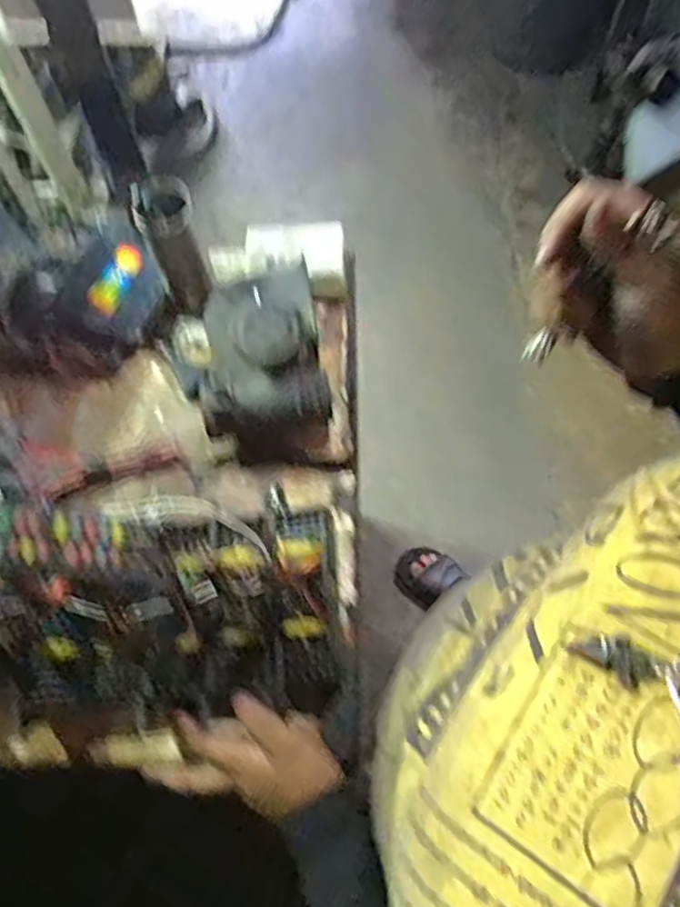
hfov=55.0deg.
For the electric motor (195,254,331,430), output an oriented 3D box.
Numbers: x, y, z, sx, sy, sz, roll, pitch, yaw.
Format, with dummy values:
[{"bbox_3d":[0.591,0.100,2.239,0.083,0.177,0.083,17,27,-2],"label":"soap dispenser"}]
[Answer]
[{"bbox_3d":[-0.074,-0.088,0.583,0.115,0.079,0.138,-10,66,-4],"label":"electric motor"}]

